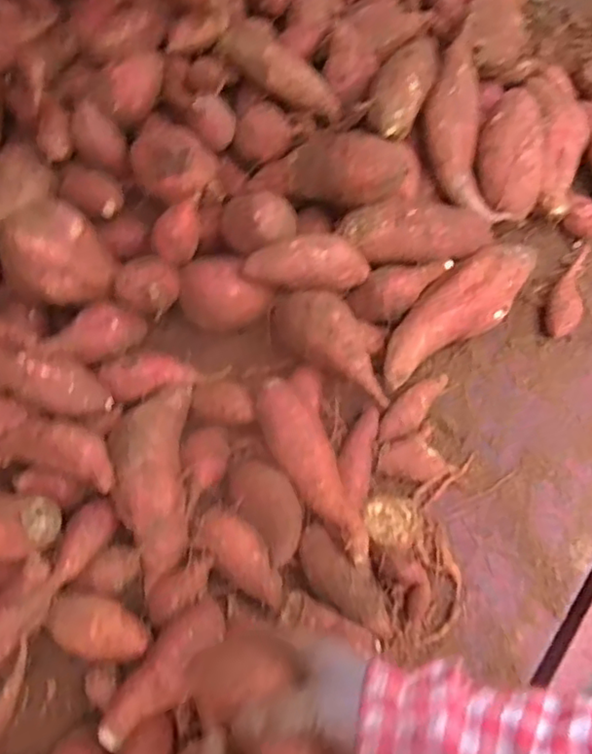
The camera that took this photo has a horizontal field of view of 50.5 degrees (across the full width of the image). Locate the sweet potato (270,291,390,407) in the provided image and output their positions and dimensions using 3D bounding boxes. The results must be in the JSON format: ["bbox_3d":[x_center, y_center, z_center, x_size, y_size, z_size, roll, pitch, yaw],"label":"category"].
[{"bbox_3d":[0.038,-0.039,0.695,0.069,0.057,0.178,-33,70,-15],"label":"sweet potato"}]

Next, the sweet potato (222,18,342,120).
[{"bbox_3d":[-0.014,-0.380,0.788,0.165,0.049,0.040,29,61,-23],"label":"sweet potato"}]

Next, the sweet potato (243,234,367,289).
[{"bbox_3d":[0.013,-0.125,0.694,0.137,0.044,0.054,3,65,0],"label":"sweet potato"}]

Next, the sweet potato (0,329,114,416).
[{"bbox_3d":[-0.266,0.000,0.657,0.150,0.053,0.053,27,64,-10],"label":"sweet potato"}]

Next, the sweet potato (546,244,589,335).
[{"bbox_3d":[0.335,-0.105,0.773,0.034,0.041,0.133,19,66,8],"label":"sweet potato"}]

